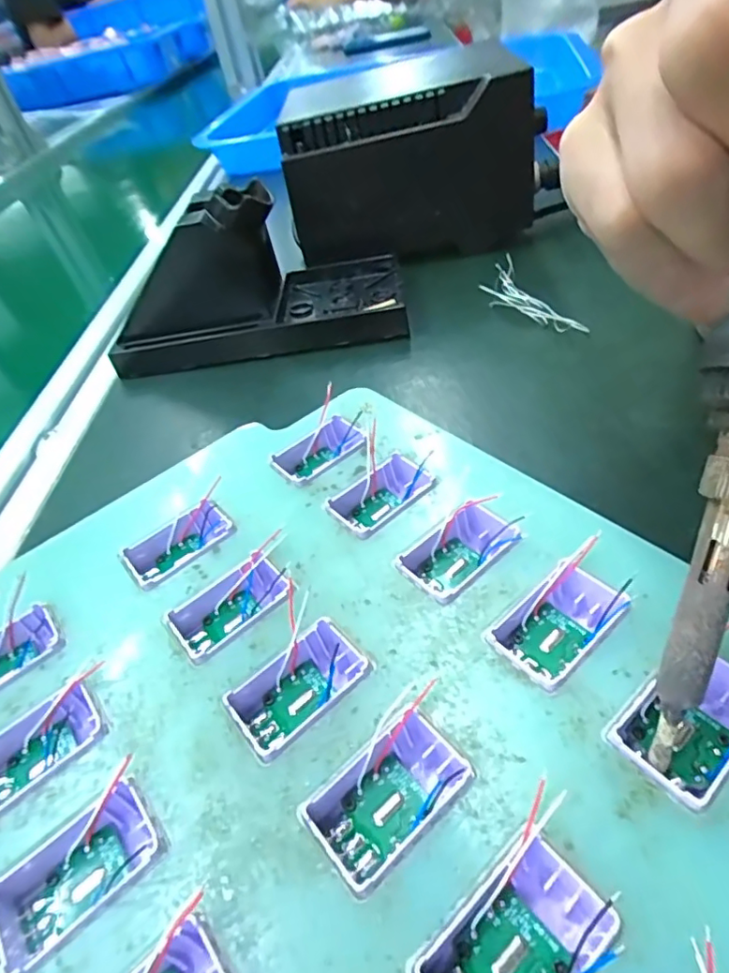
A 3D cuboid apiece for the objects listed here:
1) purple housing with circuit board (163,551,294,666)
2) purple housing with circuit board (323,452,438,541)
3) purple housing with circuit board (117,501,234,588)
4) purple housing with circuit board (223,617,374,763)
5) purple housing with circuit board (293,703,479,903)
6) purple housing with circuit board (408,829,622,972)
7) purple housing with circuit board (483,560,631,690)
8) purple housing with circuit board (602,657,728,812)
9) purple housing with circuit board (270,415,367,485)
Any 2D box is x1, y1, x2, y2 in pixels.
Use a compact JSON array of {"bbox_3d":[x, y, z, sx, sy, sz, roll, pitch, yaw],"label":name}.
[{"bbox_3d":[-0.037,0.034,0.154,0.032,0.012,0.020,-31,49,-23],"label":"purple housing with circuit board"},{"bbox_3d":[0.006,0.005,0.176,0.033,0.012,0.022,-33,50,-25],"label":"purple housing with circuit board"},{"bbox_3d":[-0.057,0.020,0.174,0.032,0.011,0.022,-31,49,-24],"label":"purple housing with circuit board"},{"bbox_3d":[-0.016,0.049,0.135,0.032,0.011,0.020,-33,50,-25],"label":"purple housing with circuit board"},{"bbox_3d":[0.005,0.064,0.115,0.032,0.011,0.020,-32,50,-25],"label":"purple housing with circuit board"},{"bbox_3d":[0.026,0.080,0.096,0.032,0.015,0.019,-30,49,-23],"label":"purple housing with circuit board"},{"bbox_3d":[0.049,0.033,0.137,0.036,0.011,0.019,-31,49,-24],"label":"purple housing with circuit board"},{"bbox_3d":[0.068,0.048,0.116,0.034,0.011,0.020,-32,49,-24],"label":"purple housing with circuit board"},{"bbox_3d":[-0.015,-0.010,0.195,0.032,0.011,0.019,-35,51,-26],"label":"purple housing with circuit board"}]

